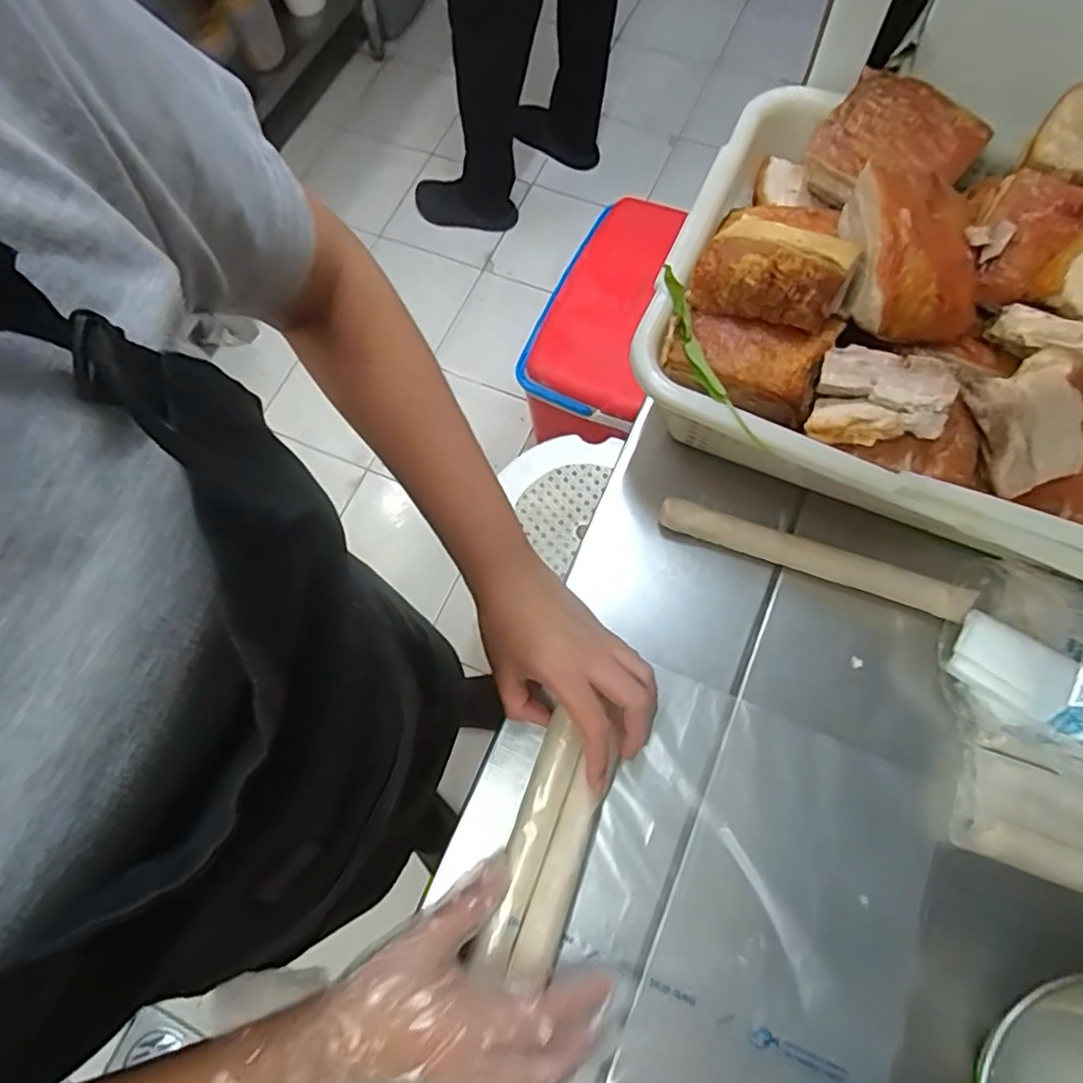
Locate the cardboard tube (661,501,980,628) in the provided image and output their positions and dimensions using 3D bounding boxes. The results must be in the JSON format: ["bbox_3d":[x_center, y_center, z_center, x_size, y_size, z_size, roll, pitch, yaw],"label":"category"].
[{"bbox_3d":[0.199,0.012,0.473,0.222,0.021,0.021,19,73,9],"label":"cardboard tube"}]

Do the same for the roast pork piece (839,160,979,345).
[{"bbox_3d":[0.237,-0.189,0.402,0.070,0.034,0.111,4,71,4],"label":"roast pork piece"}]

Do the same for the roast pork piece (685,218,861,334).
[{"bbox_3d":[0.147,-0.174,0.409,0.090,0.046,0.055,29,75,12],"label":"roast pork piece"}]

